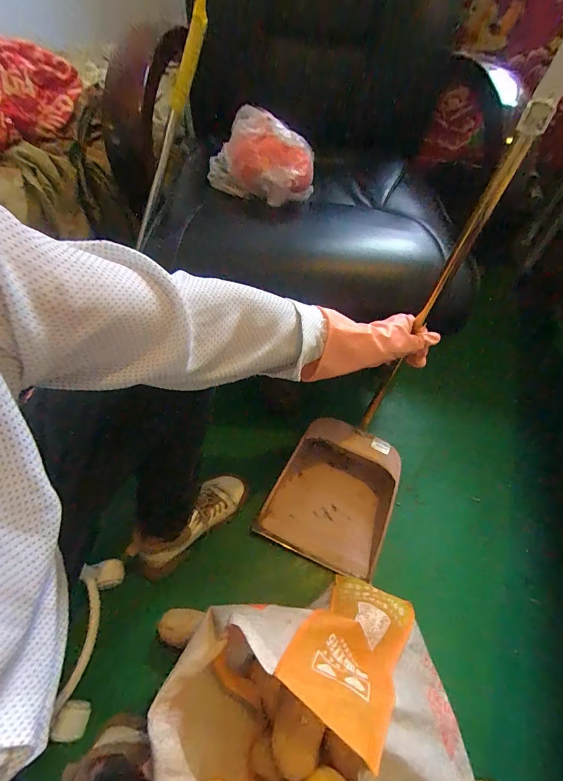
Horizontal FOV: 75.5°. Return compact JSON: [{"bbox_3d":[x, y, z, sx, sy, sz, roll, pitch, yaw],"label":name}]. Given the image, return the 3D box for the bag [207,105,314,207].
[{"bbox_3d":[-0.035,-0.410,0.659,0.200,0.123,0.094,32,57,18],"label":"bag"}]

